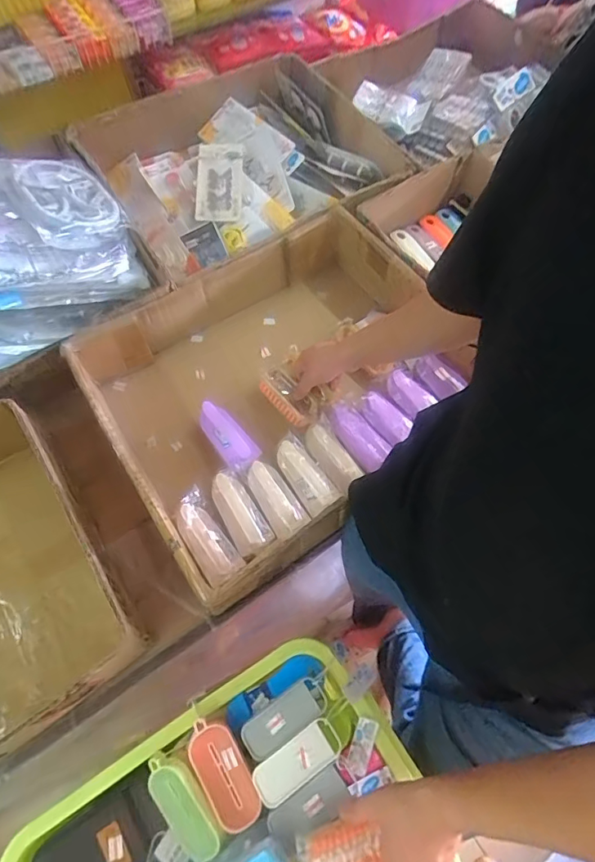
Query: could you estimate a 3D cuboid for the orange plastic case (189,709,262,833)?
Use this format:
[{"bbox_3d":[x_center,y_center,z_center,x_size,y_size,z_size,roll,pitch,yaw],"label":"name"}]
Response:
[{"bbox_3d":[-0.097,0.448,0.613,0.060,0.035,0.129,-30,69,-14],"label":"orange plastic case"}]

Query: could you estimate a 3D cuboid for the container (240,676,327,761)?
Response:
[{"bbox_3d":[-0.019,0.393,0.639,0.122,0.034,0.048,-31,69,-14],"label":"container"}]

